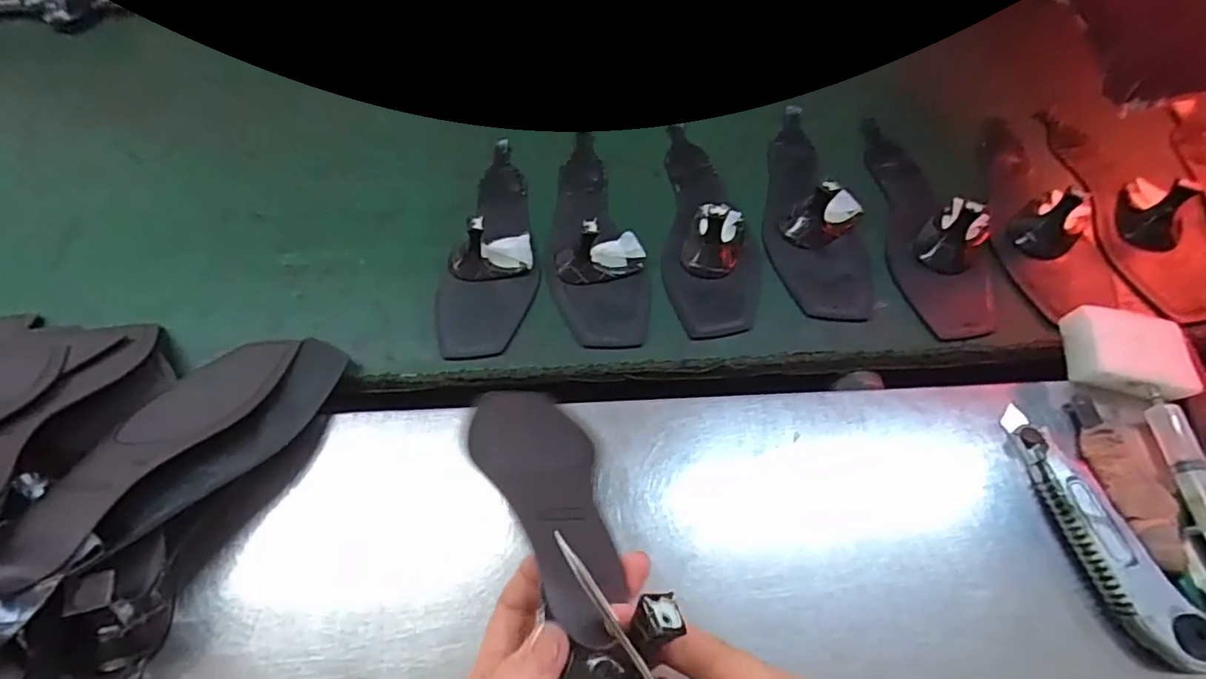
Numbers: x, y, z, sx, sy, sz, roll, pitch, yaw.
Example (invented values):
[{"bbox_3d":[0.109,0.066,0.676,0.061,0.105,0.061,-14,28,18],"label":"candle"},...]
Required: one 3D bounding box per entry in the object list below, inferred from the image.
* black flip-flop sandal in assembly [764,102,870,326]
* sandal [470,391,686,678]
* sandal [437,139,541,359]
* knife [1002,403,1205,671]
[{"bbox_3d":[0.195,-0.139,0.534,0.087,0.042,0.260,3,58,3],"label":"black flip-flop sandal in assembly"},{"bbox_3d":[-0.027,0.082,0.306,0.060,0.065,0.227,-19,28,-10],"label":"sandal"},{"bbox_3d":[-0.103,-0.102,0.520,0.083,0.042,0.244,-4,58,-1],"label":"sandal"},{"bbox_3d":[0.308,0.116,0.367,0.035,0.025,0.162,-12,58,-6],"label":"knife"}]

